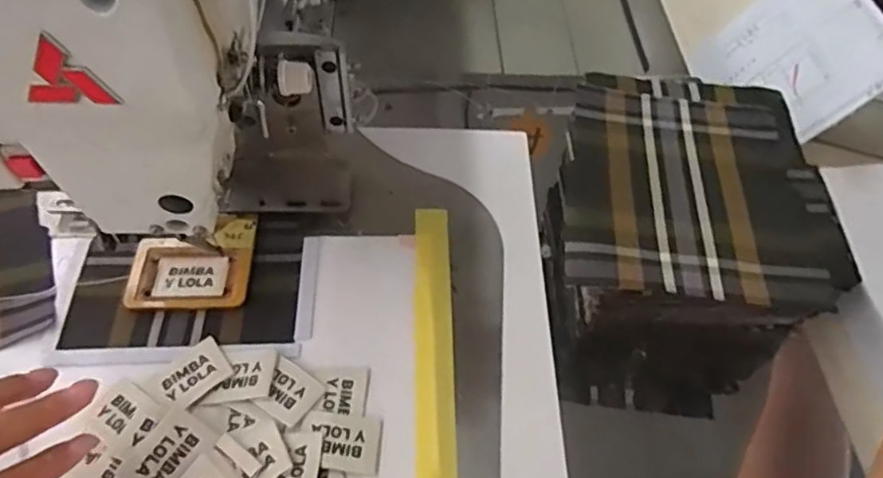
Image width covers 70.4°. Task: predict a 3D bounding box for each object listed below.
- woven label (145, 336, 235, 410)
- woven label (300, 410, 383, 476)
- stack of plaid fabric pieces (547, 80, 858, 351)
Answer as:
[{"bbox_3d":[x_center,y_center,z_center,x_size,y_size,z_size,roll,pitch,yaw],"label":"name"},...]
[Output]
[{"bbox_3d":[-0.157,0.086,0.393,0.046,0.005,0.031,-37,64,-25],"label":"woven label"},{"bbox_3d":[-0.059,0.121,0.374,0.047,0.004,0.034,10,50,-9],"label":"woven label"},{"bbox_3d":[0.167,-0.019,0.436,0.172,0.080,0.184,8,55,0],"label":"stack of plaid fabric pieces"}]

